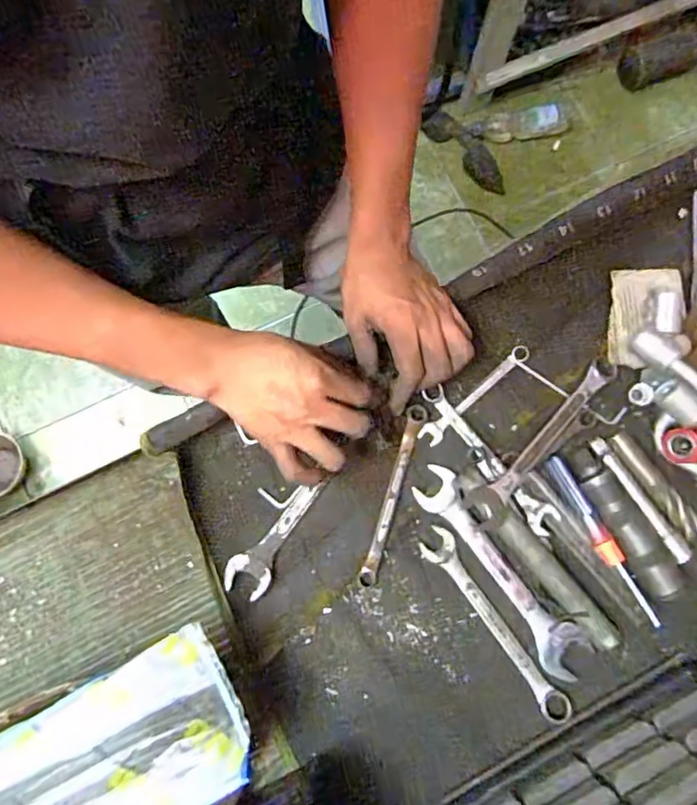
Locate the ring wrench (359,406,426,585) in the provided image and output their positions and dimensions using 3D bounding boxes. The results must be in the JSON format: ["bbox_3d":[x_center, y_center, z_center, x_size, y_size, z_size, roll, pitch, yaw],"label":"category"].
[{"bbox_3d":[0.039,0.077,0.485,0.014,0.007,0.155,17,78,4],"label":"ring wrench"}]

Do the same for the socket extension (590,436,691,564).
[{"bbox_3d":[0.250,0.082,0.484,0.014,0.009,0.121,-31,80,-6],"label":"socket extension"}]

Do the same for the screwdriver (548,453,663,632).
[{"bbox_3d":[0.210,0.112,0.469,0.016,0.020,0.147,-29,80,-5],"label":"screwdriver"}]

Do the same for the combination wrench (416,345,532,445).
[{"bbox_3d":[0.115,-0.007,0.512,0.126,0.009,0.019,-40,81,-7],"label":"combination wrench"}]

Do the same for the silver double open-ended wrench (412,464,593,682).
[{"bbox_3d":[0.128,0.140,0.476,0.040,0.012,0.197,-36,81,-7],"label":"silver double open-ended wrench"}]

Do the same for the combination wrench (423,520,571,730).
[{"bbox_3d":[0.121,0.183,0.470,0.027,0.014,0.175,-35,81,-6],"label":"combination wrench"}]

